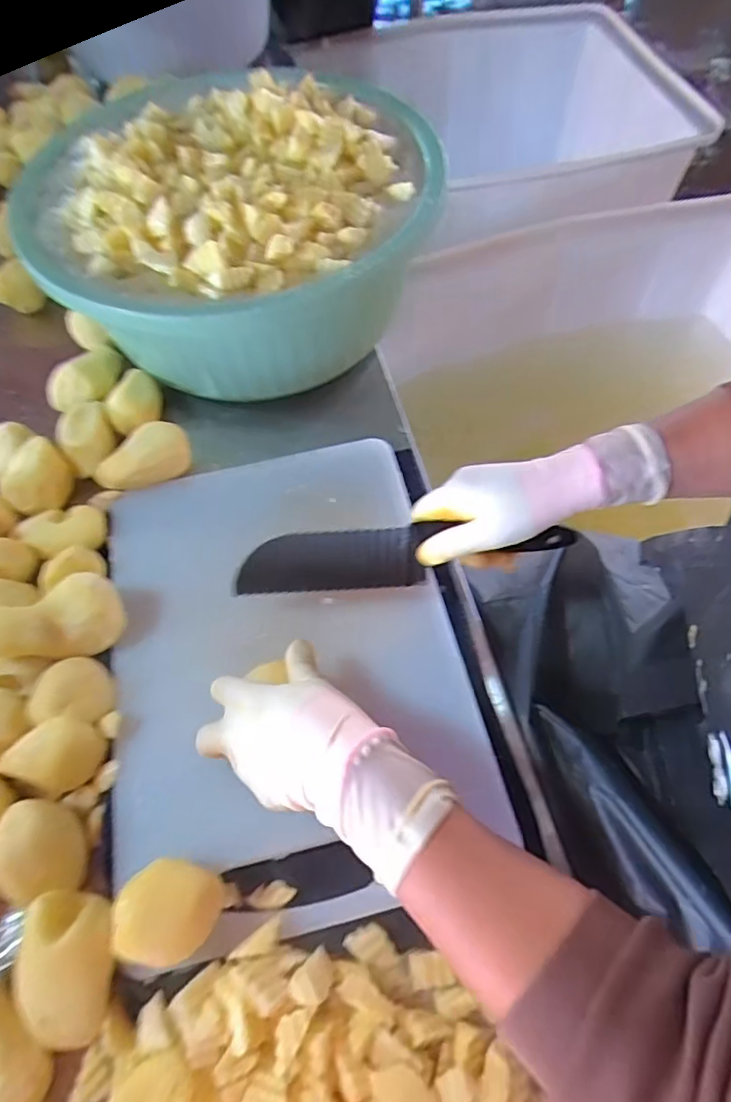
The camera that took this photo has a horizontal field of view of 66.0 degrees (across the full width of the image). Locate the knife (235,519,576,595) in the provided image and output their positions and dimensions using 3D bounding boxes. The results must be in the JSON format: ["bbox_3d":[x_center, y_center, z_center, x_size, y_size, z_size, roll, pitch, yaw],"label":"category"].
[{"bbox_3d":[0.027,-0.001,0.443,0.257,0.056,0.020,-6,32,1],"label":"knife"}]

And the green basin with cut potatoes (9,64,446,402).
[{"bbox_3d":[-0.135,-0.316,0.590,0.361,0.167,0.363,-1,61,3],"label":"green basin with cut potatoes"}]

